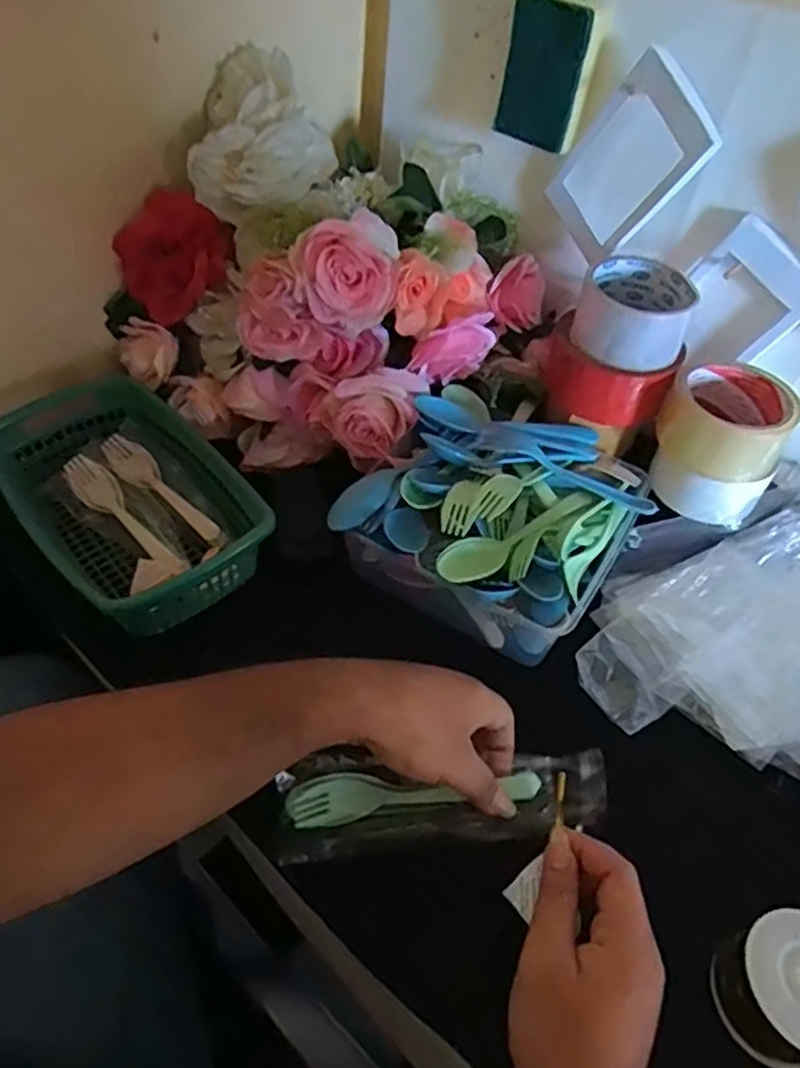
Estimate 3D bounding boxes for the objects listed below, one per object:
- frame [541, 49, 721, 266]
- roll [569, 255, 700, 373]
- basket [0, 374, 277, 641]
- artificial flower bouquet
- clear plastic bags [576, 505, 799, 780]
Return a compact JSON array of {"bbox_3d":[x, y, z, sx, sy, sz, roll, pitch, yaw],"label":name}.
[{"bbox_3d":[0.180,-0.294,0.571,0.020,0.156,0.091,-27,87,-26],"label":"frame"},{"bbox_3d":[0.190,-0.179,0.563,0.087,0.052,0.101,24,49,15],"label":"roll"},{"bbox_3d":[-0.227,-0.025,0.573,0.141,0.076,0.251,-30,57,-29],"label":"basket"},{"bbox_3d":[-0.064,-0.231,0.628,0.287,0.255,0.269,35,53,24],"label":"artificial flower bouquet"},{"bbox_3d":[0.277,0.053,0.524,0.298,0.078,0.181,-33,58,-31],"label":"clear plastic bags"}]

